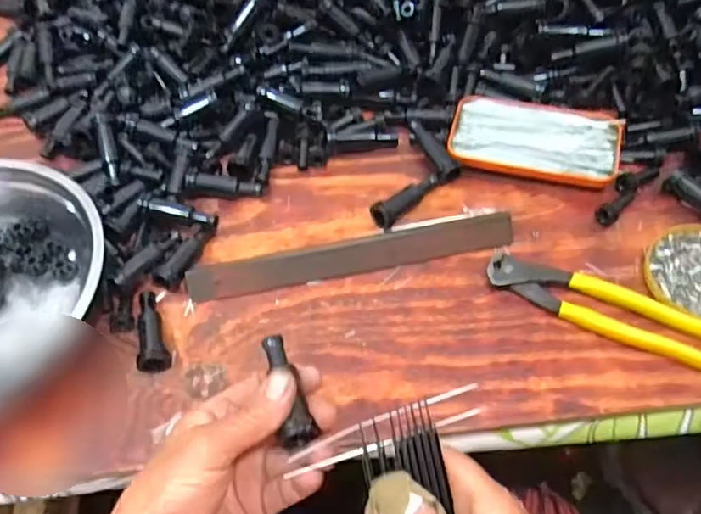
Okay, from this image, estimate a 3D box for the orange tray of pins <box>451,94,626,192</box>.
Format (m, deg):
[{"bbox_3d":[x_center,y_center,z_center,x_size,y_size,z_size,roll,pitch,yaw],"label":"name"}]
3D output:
[{"bbox_3d":[0.164,-0.105,0.532,0.144,0.015,0.076,11,59,10],"label":"orange tray of pins"}]

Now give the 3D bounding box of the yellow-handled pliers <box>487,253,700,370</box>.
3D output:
[{"bbox_3d":[0.186,0.035,0.450,0.163,0.015,0.039,22,62,16],"label":"yellow-handled pliers"}]

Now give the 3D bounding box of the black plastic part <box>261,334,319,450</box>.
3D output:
[{"bbox_3d":[-0.036,0.076,0.346,0.019,0.016,0.071,-18,50,-7],"label":"black plastic part"}]

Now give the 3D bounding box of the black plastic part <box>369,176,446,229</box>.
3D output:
[{"bbox_3d":[0.050,-0.051,0.515,0.075,0.023,0.020,-37,63,-19],"label":"black plastic part"}]

